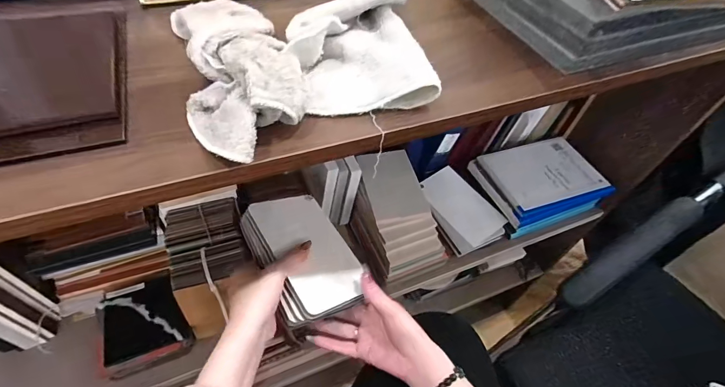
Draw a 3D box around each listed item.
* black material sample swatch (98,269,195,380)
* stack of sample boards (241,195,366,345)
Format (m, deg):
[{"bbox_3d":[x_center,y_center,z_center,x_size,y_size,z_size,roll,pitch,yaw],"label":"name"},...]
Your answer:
[{"bbox_3d":[-0.290,0.167,0.482,0.099,0.017,0.129,-20,56,-20],"label":"black material sample swatch"},{"bbox_3d":[-0.069,0.076,0.459,0.102,0.050,0.161,-14,54,-39],"label":"stack of sample boards"}]

